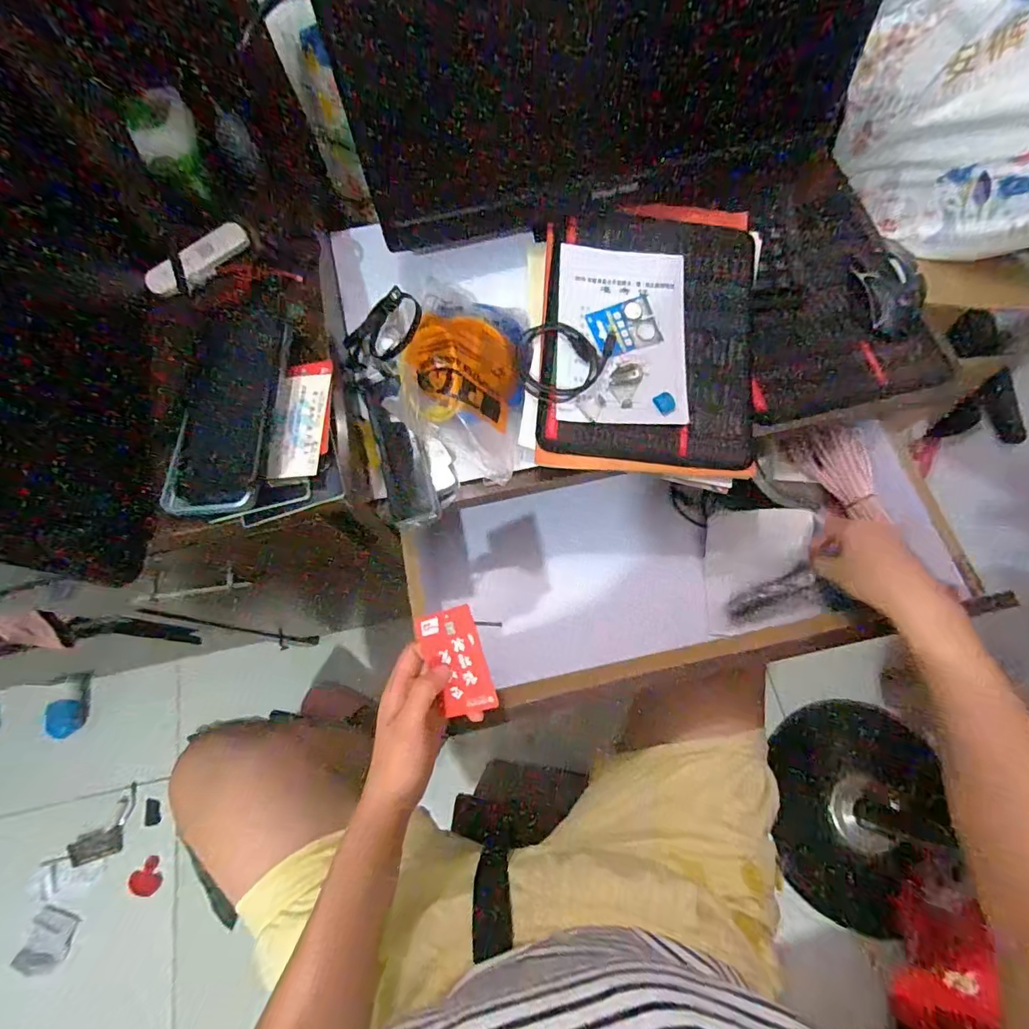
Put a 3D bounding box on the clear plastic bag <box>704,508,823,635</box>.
[{"bbox_3d":[0.273,0.063,0.552,0.109,0.015,0.135,-3,80,24],"label":"clear plastic bag"}]

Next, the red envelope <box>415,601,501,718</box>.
[{"bbox_3d":[-0.048,0.122,0.410,0.050,0.005,0.086,-19,82,11],"label":"red envelope"}]

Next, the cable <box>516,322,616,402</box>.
[{"bbox_3d":[0.048,-0.145,0.468,0.089,0.013,0.075,6,71,4],"label":"cable"}]

